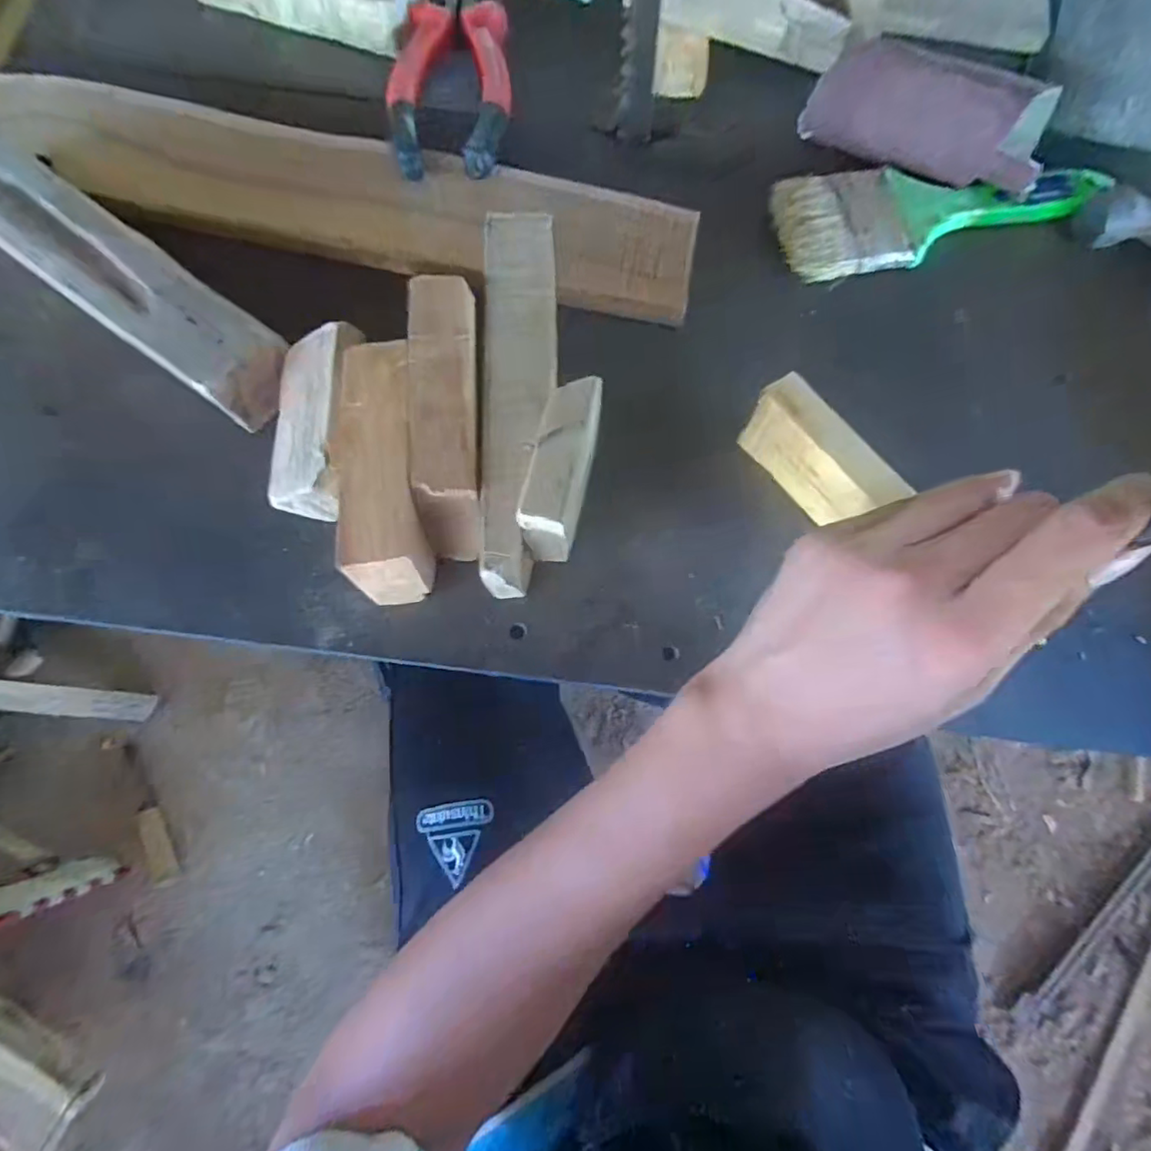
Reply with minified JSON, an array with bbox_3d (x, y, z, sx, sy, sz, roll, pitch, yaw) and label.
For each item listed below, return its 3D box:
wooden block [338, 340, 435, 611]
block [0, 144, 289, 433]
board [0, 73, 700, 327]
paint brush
[{"bbox_3d":[-0.078,-0.040,0.255,0.031,0.052,0.099,-9,74,-5],"label":"wooden block"},{"bbox_3d":[-0.215,-0.139,0.284,0.181,0.033,0.042,36,76,8],"label":"block"},{"bbox_3d":[-0.185,-0.213,0.322,0.499,0.018,0.076,11,74,1],"label":"board"},{"bbox_3d":[0.209,-0.202,0.339,0.194,0.013,0.063,-7,74,-4],"label":"paint brush"}]

